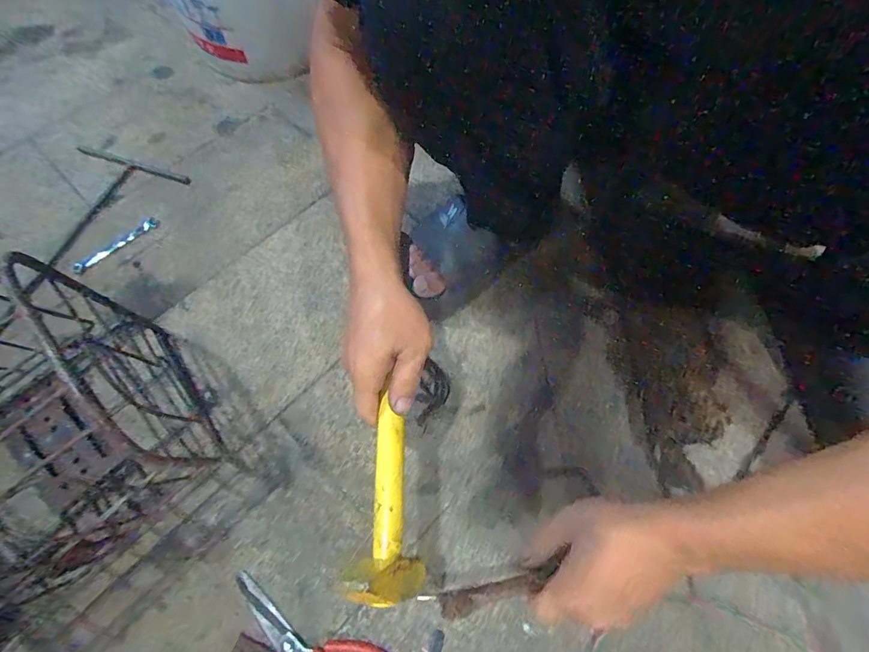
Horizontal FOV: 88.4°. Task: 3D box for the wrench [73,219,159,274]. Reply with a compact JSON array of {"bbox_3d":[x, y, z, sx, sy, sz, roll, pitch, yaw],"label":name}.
[{"bbox_3d":[-0.403,-0.103,0.567,0.015,0.014,0.110,36,69,15],"label":"wrench"}]

